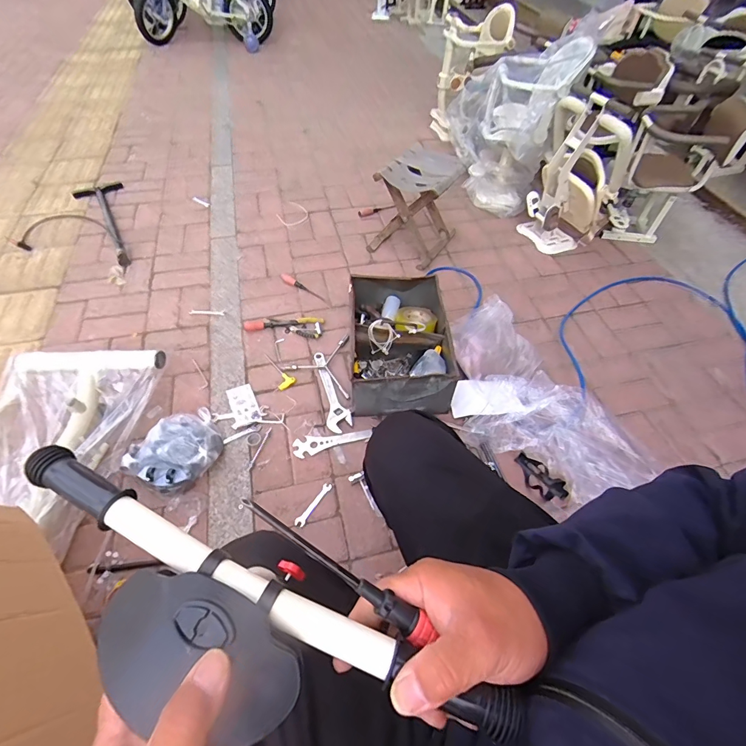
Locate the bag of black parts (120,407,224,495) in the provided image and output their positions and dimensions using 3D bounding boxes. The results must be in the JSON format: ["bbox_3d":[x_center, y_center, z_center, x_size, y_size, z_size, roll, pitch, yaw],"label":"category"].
[{"bbox_3d":[-0.473,0.190,0.996,0.159,0.087,0.215,31,57,18],"label":"bag of black parts"}]

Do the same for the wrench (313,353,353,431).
[{"bbox_3d":[-0.128,0.048,1.178,0.067,0.026,0.296,-14,55,-14],"label":"wrench"}]

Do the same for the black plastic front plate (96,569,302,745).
[{"bbox_3d":[-0.101,0.161,0.230,0.116,0.025,0.069,23,55,14],"label":"black plastic front plate"}]

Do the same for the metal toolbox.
[{"bbox_3d":[0.084,-0.099,1.177,0.293,0.155,0.413,0,53,-4],"label":"metal toolbox"}]

